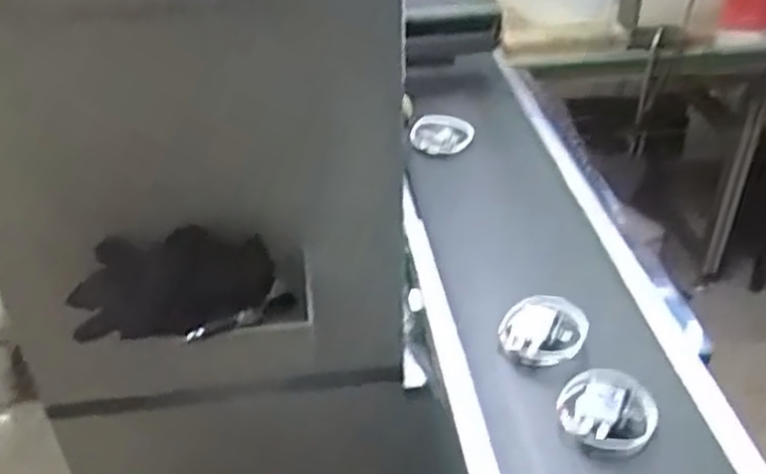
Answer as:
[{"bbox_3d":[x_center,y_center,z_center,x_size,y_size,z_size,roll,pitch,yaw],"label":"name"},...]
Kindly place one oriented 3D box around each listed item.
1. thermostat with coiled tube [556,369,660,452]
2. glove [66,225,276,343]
[{"bbox_3d":[0.194,0.153,0.689,0.080,0.028,0.075,10,37,15],"label":"thermostat with coiled tube"},{"bbox_3d":[-0.174,0.043,0.648,0.165,0.049,0.094,-7,36,-8],"label":"glove"}]

